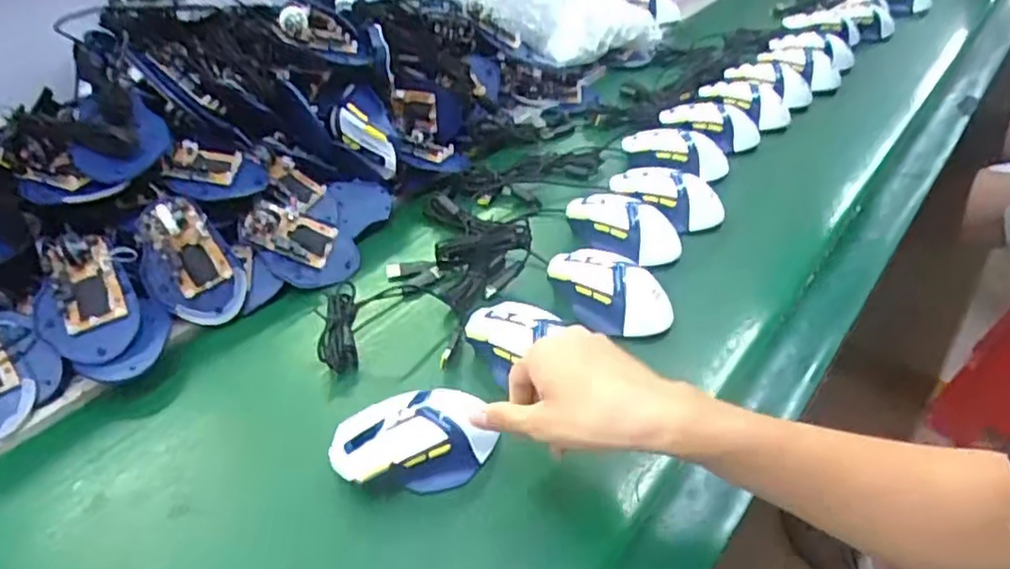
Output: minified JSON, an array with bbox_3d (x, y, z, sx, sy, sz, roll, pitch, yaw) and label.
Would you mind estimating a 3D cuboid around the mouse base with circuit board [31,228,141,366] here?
[{"bbox_3d":[-0.336,0.007,0.543,0.073,0.023,0.111,-8,74,-15],"label":"mouse base with circuit board"}]

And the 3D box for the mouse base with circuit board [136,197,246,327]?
[{"bbox_3d":[-0.275,-0.018,0.587,0.073,0.108,0.025,-45,21,-20],"label":"mouse base with circuit board"}]

